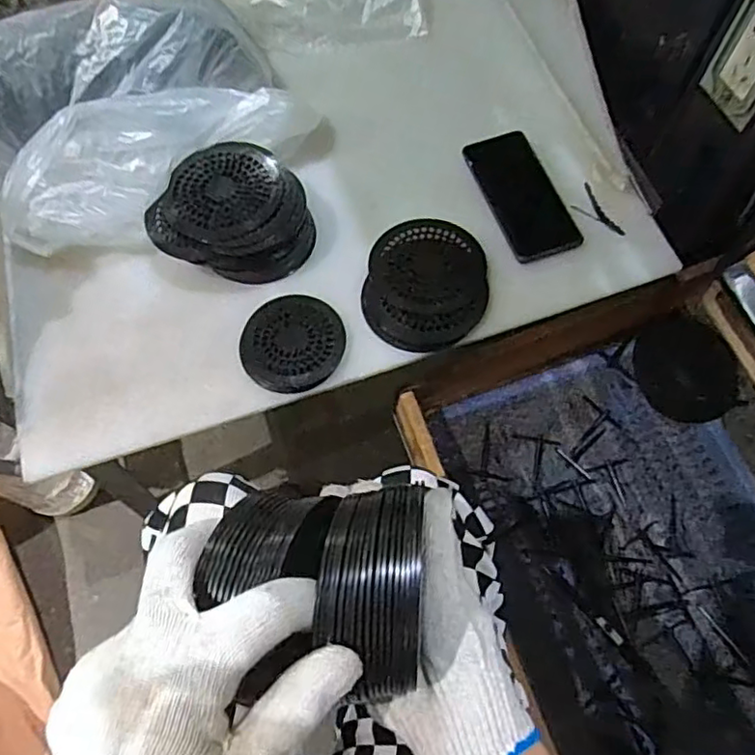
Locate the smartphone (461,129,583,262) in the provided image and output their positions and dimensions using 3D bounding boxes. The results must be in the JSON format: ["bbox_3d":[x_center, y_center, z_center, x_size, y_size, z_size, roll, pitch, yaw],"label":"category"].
[{"bbox_3d":[0.155,-0.197,0.672,0.069,0.017,0.155,-18,69,-9],"label":"smartphone"}]

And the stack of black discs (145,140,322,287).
[{"bbox_3d":[-0.143,-0.168,0.637,0.148,0.051,0.142,24,69,10],"label":"stack of black discs"}]

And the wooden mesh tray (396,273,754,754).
[{"bbox_3d":[0.312,0.191,0.666,0.428,0.168,0.532,-20,68,-8],"label":"wooden mesh tray"}]

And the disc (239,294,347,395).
[{"bbox_3d":[-0.083,-0.036,0.612,0.097,0.009,0.100,0,67,0],"label":"disc"}]

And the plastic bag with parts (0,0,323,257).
[{"bbox_3d":[-0.251,-0.280,0.655,0.335,0.093,0.246,-21,68,-8],"label":"plastic bag with parts"}]

